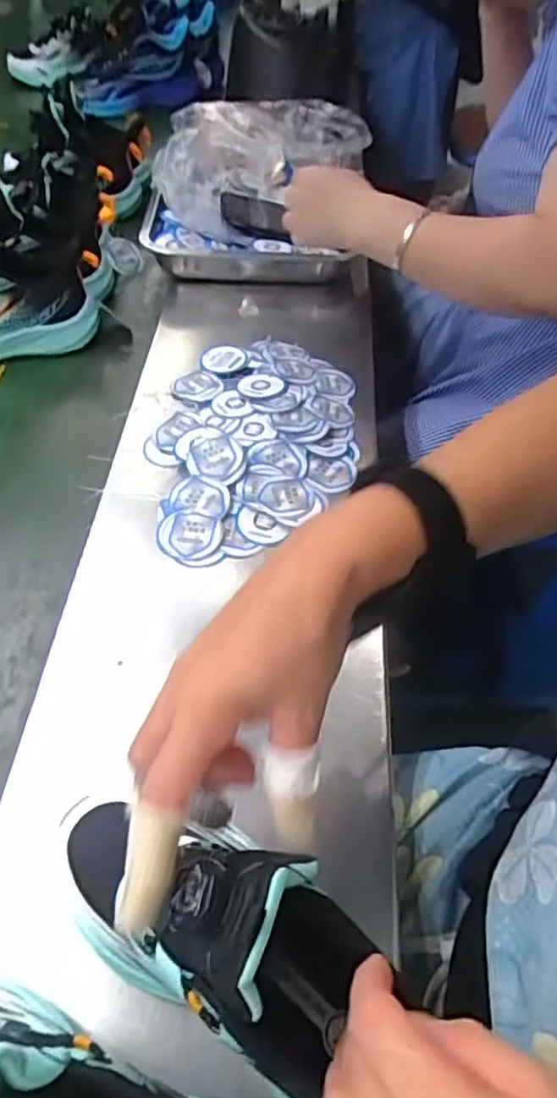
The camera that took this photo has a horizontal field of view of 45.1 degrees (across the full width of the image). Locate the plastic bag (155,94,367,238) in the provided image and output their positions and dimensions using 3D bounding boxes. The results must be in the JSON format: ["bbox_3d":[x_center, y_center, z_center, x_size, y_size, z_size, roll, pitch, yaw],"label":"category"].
[{"bbox_3d":[-0.014,-0.480,0.851,0.257,0.095,0.284,4,50,-1],"label":"plastic bag"}]

